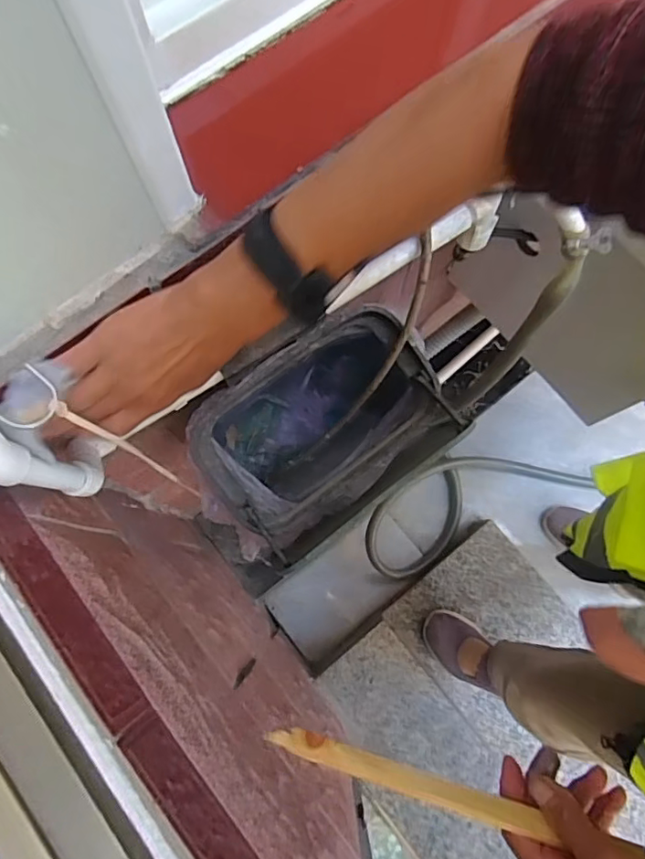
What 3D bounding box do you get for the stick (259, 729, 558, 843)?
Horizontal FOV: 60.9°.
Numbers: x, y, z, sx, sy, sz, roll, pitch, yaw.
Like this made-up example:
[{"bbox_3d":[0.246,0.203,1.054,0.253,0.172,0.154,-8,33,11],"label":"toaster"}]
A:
[{"bbox_3d":[0.056,0.235,0.368,0.186,0.015,0.017,17,77,4],"label":"stick"}]

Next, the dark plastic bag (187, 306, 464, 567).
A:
[{"bbox_3d":[0.001,0.001,0.640,0.270,0.225,0.194,-35,79,-8],"label":"dark plastic bag"}]

